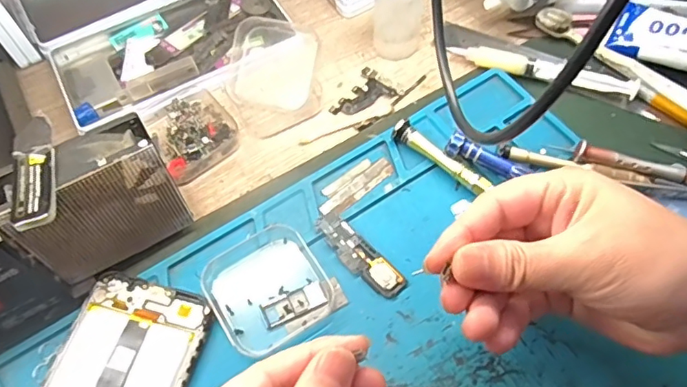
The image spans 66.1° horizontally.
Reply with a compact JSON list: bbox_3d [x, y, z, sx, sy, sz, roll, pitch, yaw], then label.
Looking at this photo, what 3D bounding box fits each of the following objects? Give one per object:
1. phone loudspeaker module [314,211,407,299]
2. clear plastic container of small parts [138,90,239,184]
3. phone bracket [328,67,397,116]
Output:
[{"bbox_3d":[0.009,0.037,0.318,0.019,0.004,0.065,-40,66,-19],"label":"phone loudspeaker module"},{"bbox_3d":[-0.105,-0.045,0.367,0.054,0.019,0.062,-30,63,-14],"label":"clear plastic container of small parts"},{"bbox_3d":[0.011,-0.073,0.385,0.046,0.004,0.031,-31,64,-14],"label":"phone bracket"}]

